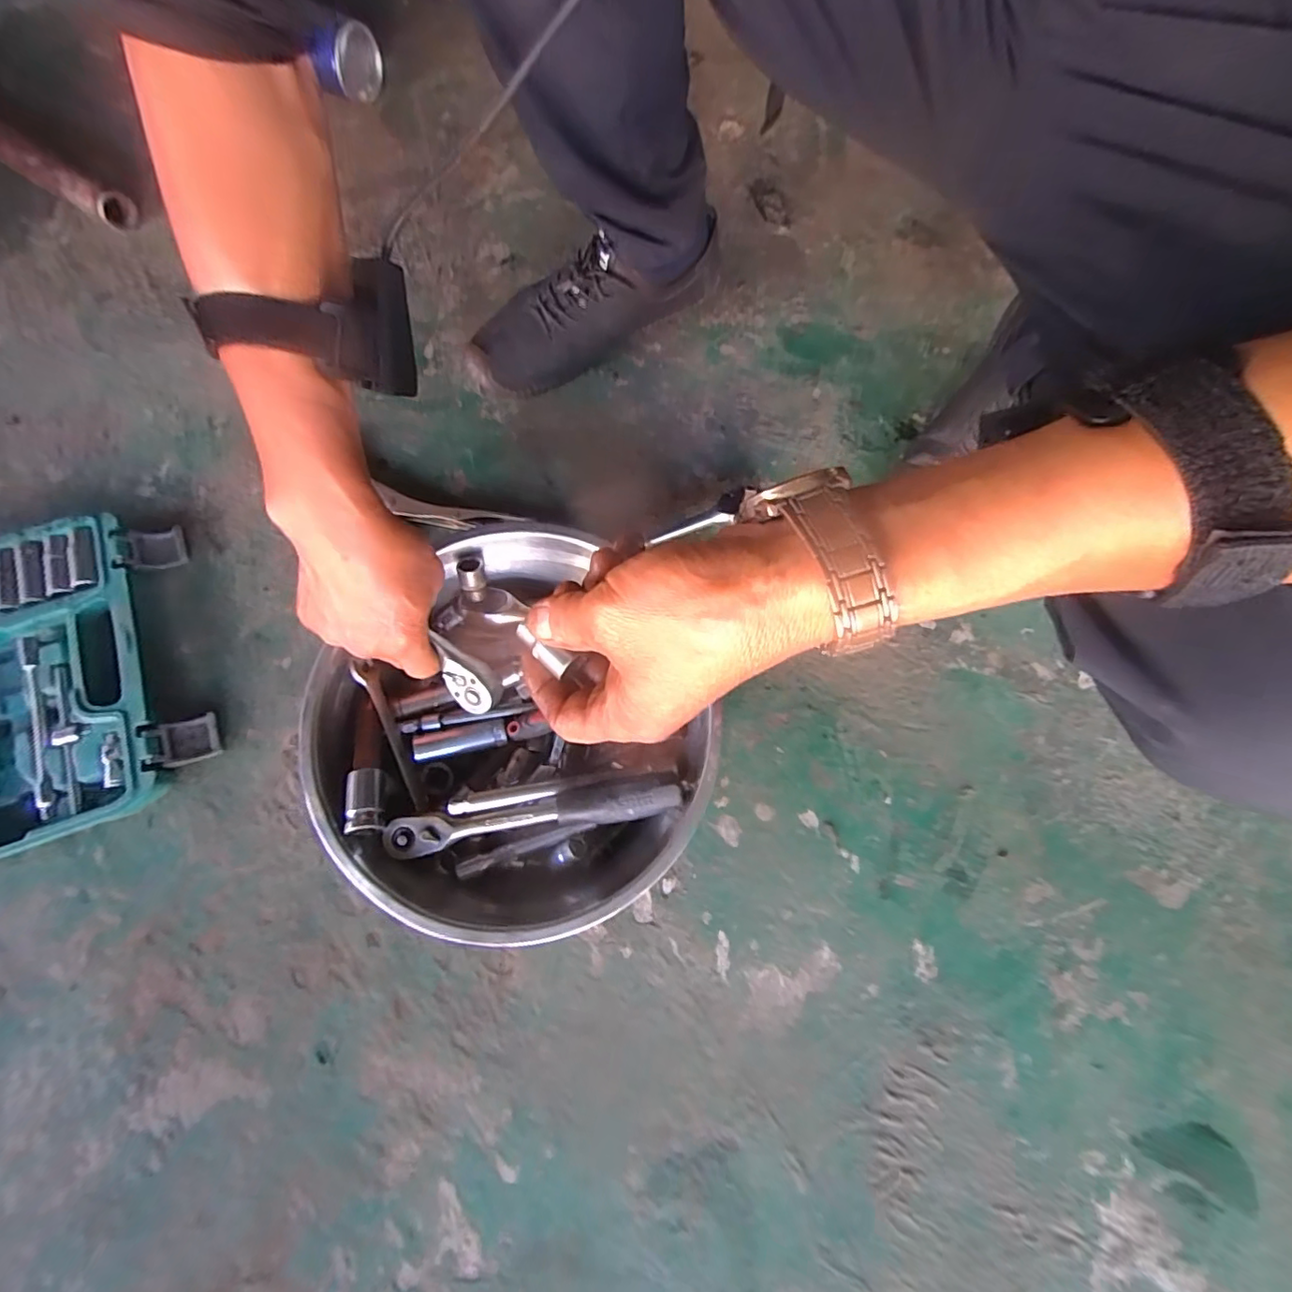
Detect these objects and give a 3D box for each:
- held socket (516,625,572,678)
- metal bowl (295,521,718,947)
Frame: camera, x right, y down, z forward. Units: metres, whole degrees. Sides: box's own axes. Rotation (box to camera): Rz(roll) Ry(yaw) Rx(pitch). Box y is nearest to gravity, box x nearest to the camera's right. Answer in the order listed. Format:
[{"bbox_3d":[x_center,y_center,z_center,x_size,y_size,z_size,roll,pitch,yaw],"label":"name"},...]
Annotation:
[{"bbox_3d":[-0.044,0.002,0.246,0.028,0.008,0.010,34,77,14],"label":"held socket"},{"bbox_3d":[-0.088,0.068,0.415,0.255,0.073,0.252,0,75,-1],"label":"metal bowl"}]

